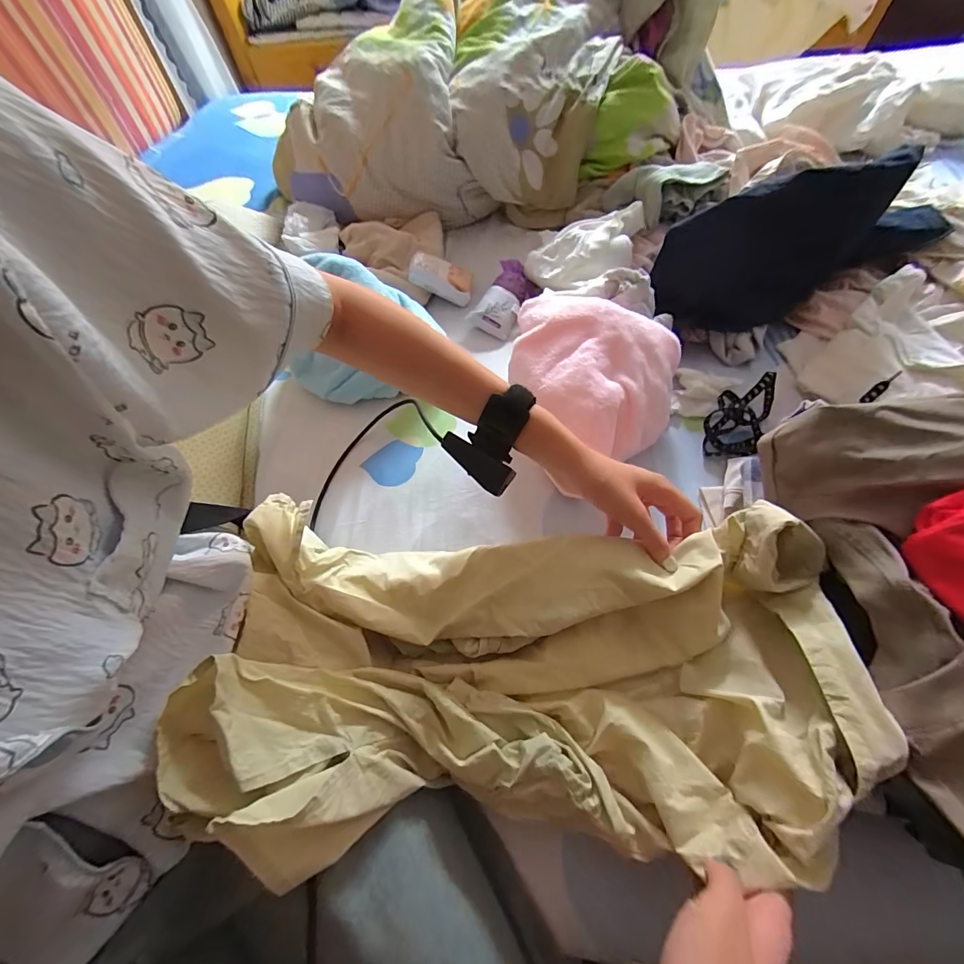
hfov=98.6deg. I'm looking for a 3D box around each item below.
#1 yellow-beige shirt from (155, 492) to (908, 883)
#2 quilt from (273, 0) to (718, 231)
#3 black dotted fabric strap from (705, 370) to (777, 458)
[{"bbox_3d":[0.029,0.147,0.332,0.451,0.118,0.229,-1,62,4],"label":"yellow-beige shirt"},{"bbox_3d":[0.029,-0.660,0.682,0.664,0.197,0.494,-40,67,-16],"label":"quilt"},{"bbox_3d":[0.308,-0.080,0.492,0.060,0.039,0.116,28,67,17],"label":"black dotted fabric strap"}]

